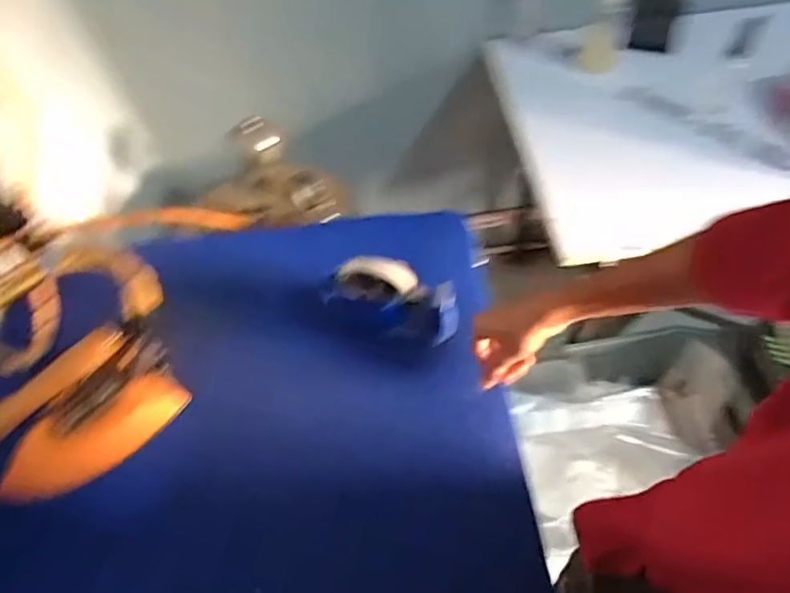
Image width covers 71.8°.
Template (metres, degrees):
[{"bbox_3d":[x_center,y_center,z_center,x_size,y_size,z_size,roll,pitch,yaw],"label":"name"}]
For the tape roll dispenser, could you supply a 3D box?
[{"bbox_3d":[0.000,-0.004,0.659,0.154,0.104,0.052,13,57,12],"label":"tape roll dispenser"}]

